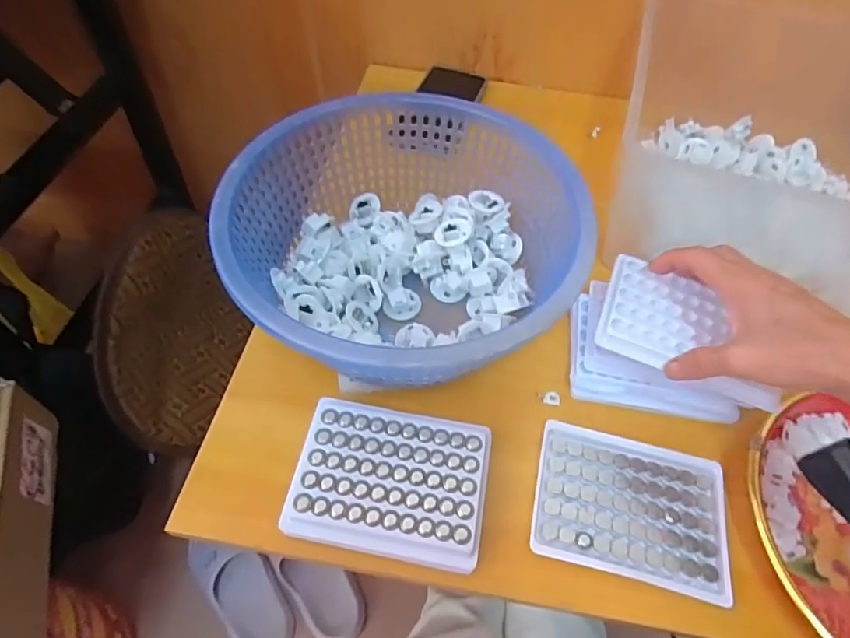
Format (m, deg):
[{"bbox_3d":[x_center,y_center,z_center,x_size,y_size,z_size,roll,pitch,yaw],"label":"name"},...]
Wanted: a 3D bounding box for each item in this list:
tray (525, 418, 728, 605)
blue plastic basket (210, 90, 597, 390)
[{"bbox_3d":[0.143,0.130,0.369,0.128,0.009,0.097,13,56,6],"label":"tray"},{"bbox_3d":[-0.017,-0.058,0.432,0.261,0.106,0.271,1,56,-2],"label":"blue plastic basket"}]

